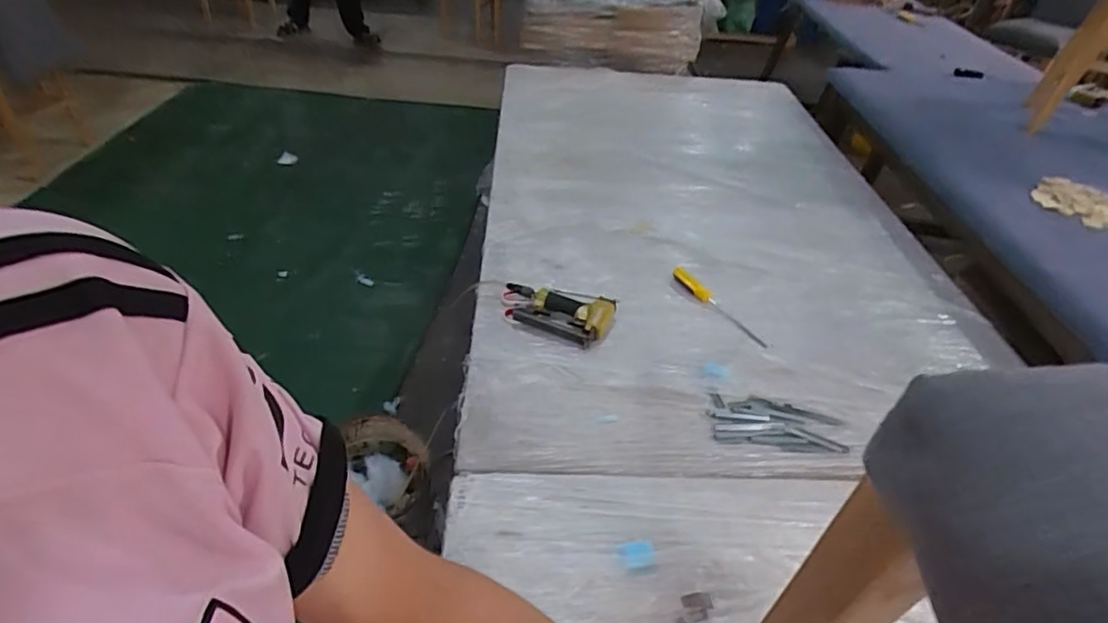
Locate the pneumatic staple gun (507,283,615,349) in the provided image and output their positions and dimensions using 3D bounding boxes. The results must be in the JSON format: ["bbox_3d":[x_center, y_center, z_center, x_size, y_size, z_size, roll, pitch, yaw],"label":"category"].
[{"bbox_3d":[0.005,0.003,1.308,0.246,0.045,0.121,11,41,8],"label":"pneumatic staple gun"}]

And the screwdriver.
[{"bbox_3d":[0.379,-0.015,1.382,0.038,0.026,0.318,-15,44,-21],"label":"screwdriver"}]

